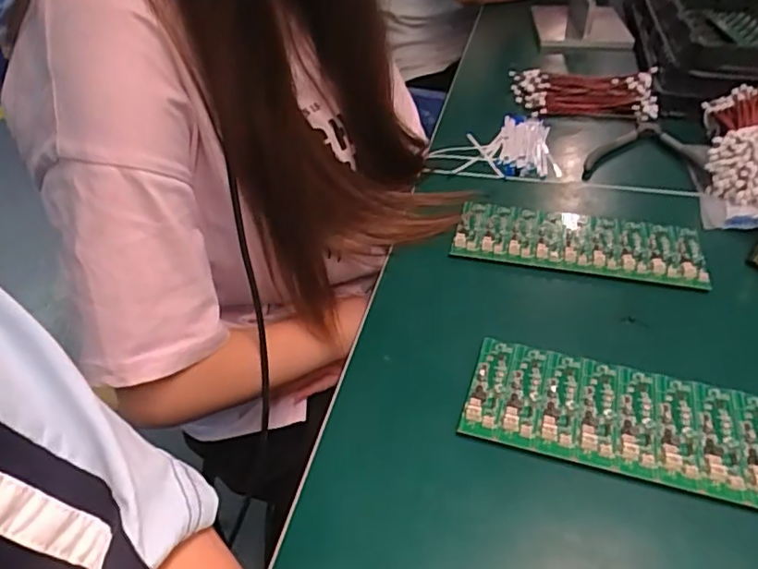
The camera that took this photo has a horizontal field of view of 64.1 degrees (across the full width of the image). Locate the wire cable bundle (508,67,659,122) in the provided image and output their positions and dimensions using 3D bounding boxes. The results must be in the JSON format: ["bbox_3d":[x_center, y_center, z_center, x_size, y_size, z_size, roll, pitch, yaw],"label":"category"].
[{"bbox_3d":[0.243,-0.228,0.725,0.165,0.023,0.094,4,38,10],"label":"wire cable bundle"}]

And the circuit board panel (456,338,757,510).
[{"bbox_3d":[0.151,0.078,0.356,0.192,0.006,0.081,10,39,17],"label":"circuit board panel"}]

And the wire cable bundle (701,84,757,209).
[{"bbox_3d":[0.359,-0.137,0.577,0.085,0.052,0.170,12,40,18],"label":"wire cable bundle"}]

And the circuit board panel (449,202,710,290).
[{"bbox_3d":[0.160,-0.036,0.496,0.190,0.006,0.080,9,39,16],"label":"circuit board panel"}]

